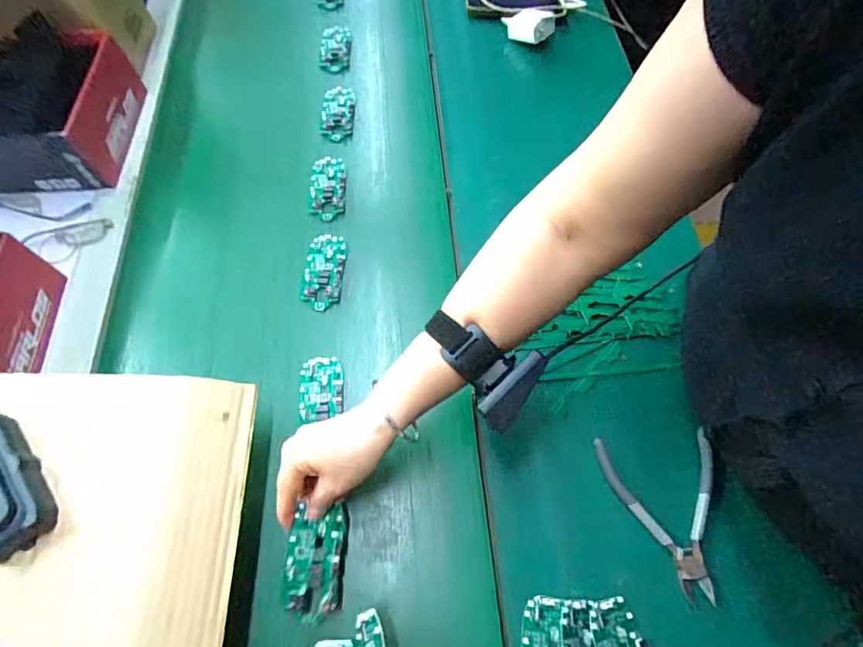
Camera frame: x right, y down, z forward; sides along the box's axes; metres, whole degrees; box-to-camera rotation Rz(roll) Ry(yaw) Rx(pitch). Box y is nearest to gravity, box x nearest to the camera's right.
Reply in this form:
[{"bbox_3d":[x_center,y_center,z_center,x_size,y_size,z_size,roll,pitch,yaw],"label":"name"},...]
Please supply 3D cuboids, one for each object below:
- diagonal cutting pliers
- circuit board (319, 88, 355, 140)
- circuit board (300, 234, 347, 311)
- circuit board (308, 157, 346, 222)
[{"bbox_3d":[0.222,0.175,0.437,0.108,0.011,0.142,-6,65,-3],"label":"diagonal cutting pliers"},{"bbox_3d":[-0.136,-0.306,0.686,0.046,0.017,0.092,0,64,0],"label":"circuit board"},{"bbox_3d":[-0.127,-0.064,0.563,0.045,0.009,0.098,1,64,1],"label":"circuit board"},{"bbox_3d":[-0.136,-0.176,0.622,0.045,0.022,0.095,-3,64,-1],"label":"circuit board"}]

